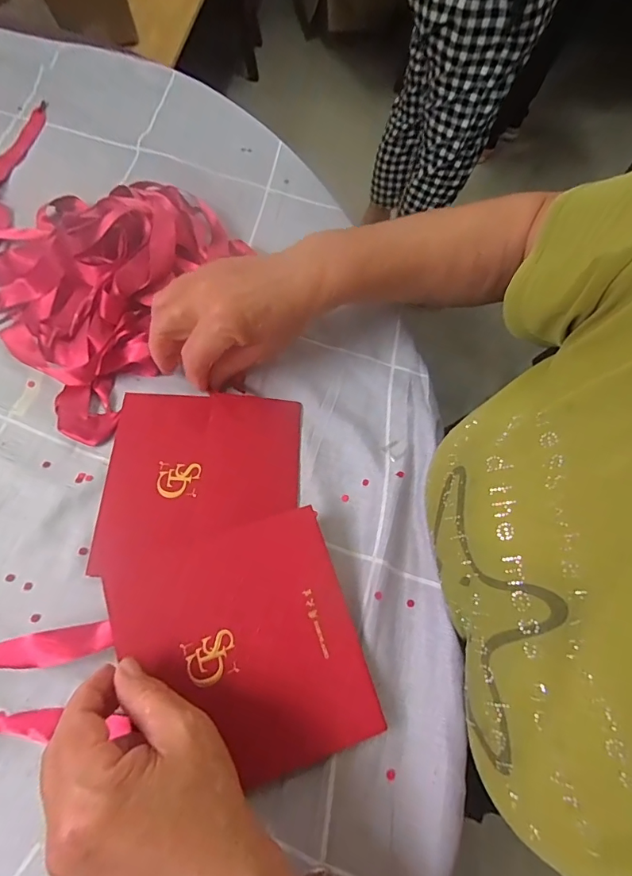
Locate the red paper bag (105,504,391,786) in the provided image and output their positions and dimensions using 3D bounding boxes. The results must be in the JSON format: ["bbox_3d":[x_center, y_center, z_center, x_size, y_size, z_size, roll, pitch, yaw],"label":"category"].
[{"bbox_3d":[-0.046,0.128,0.271,0.136,0.013,0.139,-17,67,-6],"label":"red paper bag"}]

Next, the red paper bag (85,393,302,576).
[{"bbox_3d":[-0.084,0.027,0.327,0.140,0.017,0.130,0,66,1],"label":"red paper bag"}]

